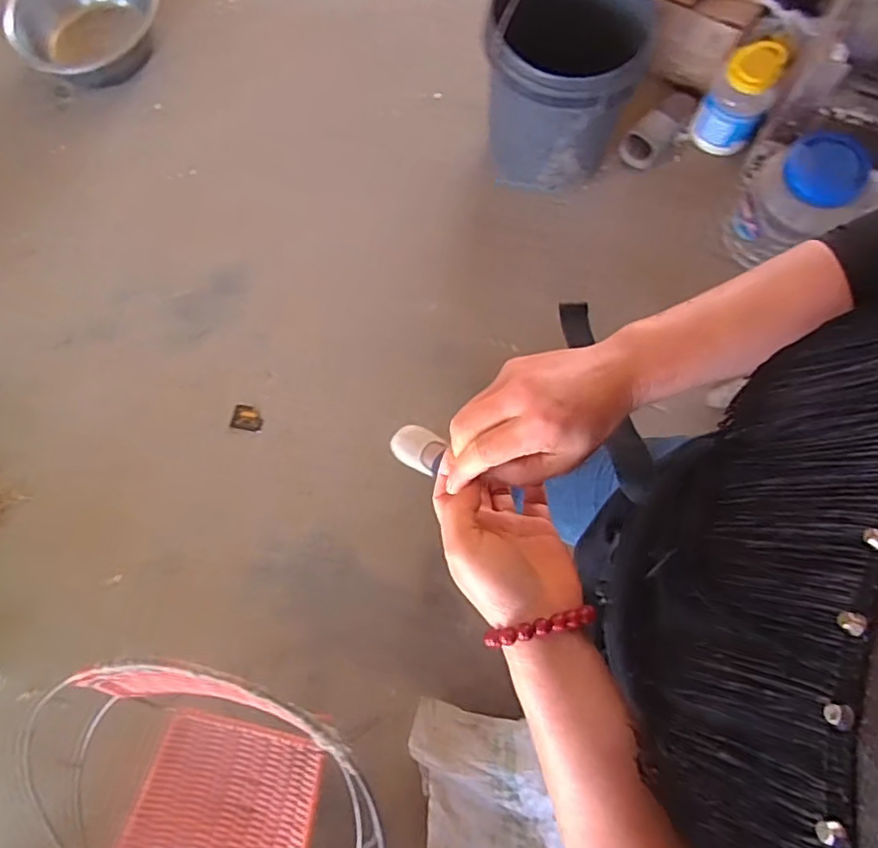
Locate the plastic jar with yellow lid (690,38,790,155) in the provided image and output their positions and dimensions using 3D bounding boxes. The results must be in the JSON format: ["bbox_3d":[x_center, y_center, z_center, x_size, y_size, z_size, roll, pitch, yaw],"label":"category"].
[{"bbox_3d":[0.765,-0.832,1.506,0.147,0.249,0.129,27,77,8],"label":"plastic jar with yellow lid"}]

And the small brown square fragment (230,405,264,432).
[{"bbox_3d":[-0.473,-0.014,1.461,0.076,0.009,0.061,13,76,4],"label":"small brown square fragment"}]

